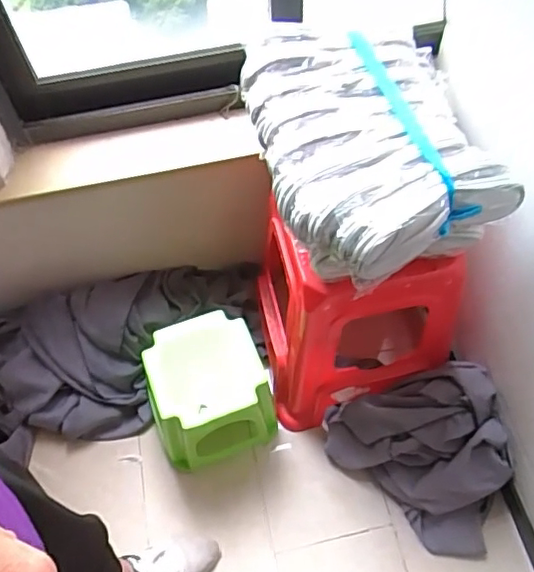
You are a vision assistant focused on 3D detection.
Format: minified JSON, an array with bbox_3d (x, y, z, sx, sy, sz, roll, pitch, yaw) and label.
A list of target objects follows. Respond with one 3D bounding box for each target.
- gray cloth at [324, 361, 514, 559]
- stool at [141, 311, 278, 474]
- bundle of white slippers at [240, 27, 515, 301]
[{"bbox_3d":[0.318,0.371,1.164,0.326,0.233,0.336,-9,59,-3],"label":"gray cloth"},{"bbox_3d":[-0.128,0.242,1.235,0.254,0.273,0.243,-15,60,-6],"label":"stool"},{"bbox_3d":[0.154,-0.212,0.905,0.317,0.168,0.437,-15,60,-6],"label":"bundle of white slippers"}]

